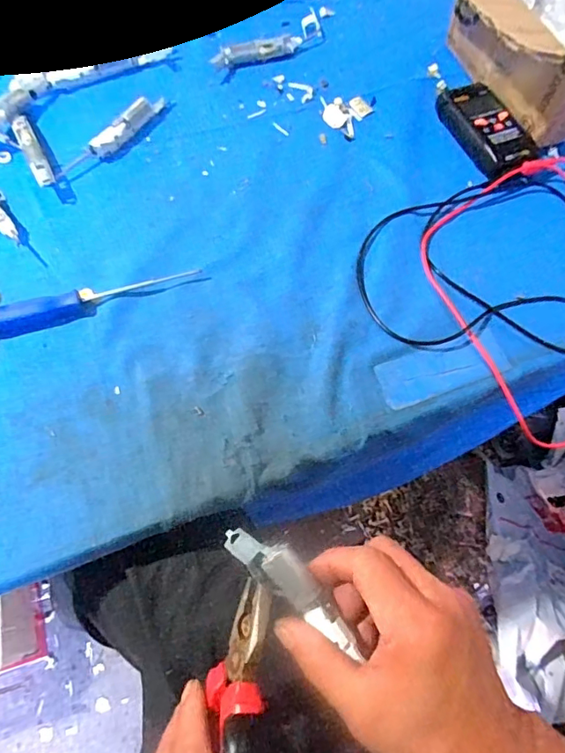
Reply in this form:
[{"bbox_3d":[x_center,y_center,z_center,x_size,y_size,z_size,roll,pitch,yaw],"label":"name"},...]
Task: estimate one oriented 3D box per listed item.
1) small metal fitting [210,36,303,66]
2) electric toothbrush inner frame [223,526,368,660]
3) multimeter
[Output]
[{"bbox_3d":[-0.028,-0.364,0.565,0.105,0.016,0.017,-22,69,-12],"label":"small metal fitting"},{"bbox_3d":[0.007,0.120,0.294,0.094,0.021,0.023,37,69,17],"label":"electric toothbrush inner frame"},{"bbox_3d":[0.212,-0.257,0.523,0.057,0.025,0.111,-24,69,-13],"label":"multimeter"}]

